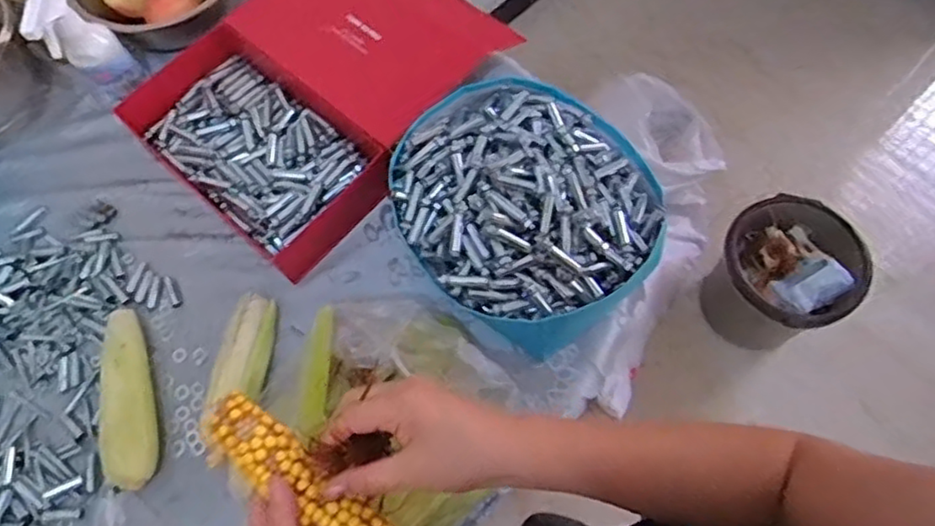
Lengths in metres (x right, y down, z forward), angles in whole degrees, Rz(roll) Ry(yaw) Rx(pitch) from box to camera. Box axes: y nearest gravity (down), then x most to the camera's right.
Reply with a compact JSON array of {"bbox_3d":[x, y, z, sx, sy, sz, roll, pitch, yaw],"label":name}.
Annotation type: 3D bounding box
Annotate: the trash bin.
[{"bbox_3d":[0.670,0.046,1.463,0.281,0.312,0.244,32,72,15],"label":"trash bin"}]

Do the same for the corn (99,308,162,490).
[{"bbox_3d":[-0.363,0.142,0.715,0.047,0.053,0.187,-9,67,-2],"label":"corn"}]

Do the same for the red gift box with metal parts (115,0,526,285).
[{"bbox_3d":[-0.177,-0.226,0.846,0.312,0.095,0.419,38,73,17],"label":"red gift box with metal parts"}]

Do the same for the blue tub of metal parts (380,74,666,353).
[{"bbox_3d":[0.062,-0.072,0.748,0.272,0.129,0.303,-33,69,-11],"label":"blue tub of metal parts"}]

